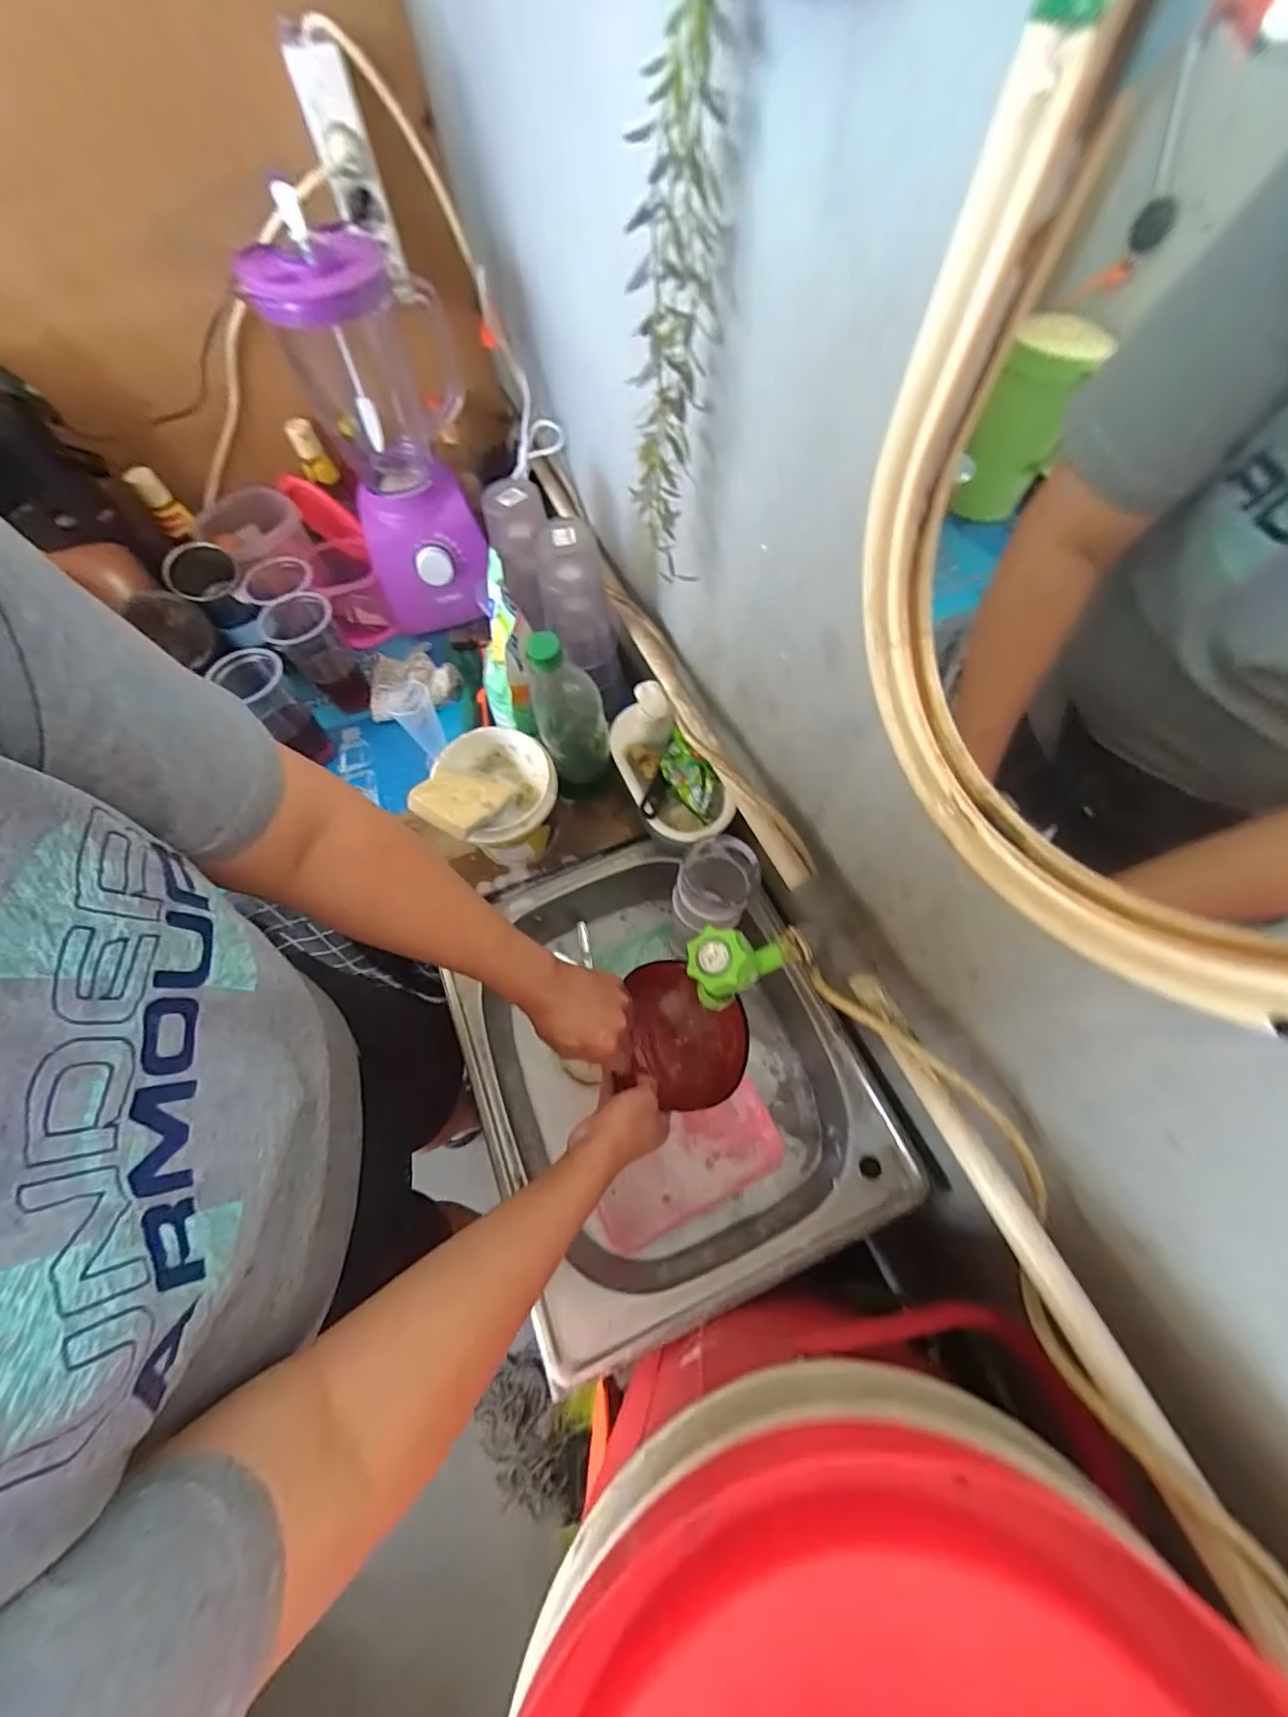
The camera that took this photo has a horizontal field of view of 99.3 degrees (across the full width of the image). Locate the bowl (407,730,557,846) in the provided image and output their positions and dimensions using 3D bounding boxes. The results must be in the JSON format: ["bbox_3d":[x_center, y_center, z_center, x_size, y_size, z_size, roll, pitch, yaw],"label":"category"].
[{"bbox_3d":[-0.171,-0.079,0.602,0.142,0.080,0.133,-1,63,1],"label":"bowl"}]

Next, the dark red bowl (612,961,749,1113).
[{"bbox_3d":[0.048,0.195,0.602,0.128,0.057,0.145,2,63,2],"label":"dark red bowl"}]

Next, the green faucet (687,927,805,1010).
[{"bbox_3d":[0.081,0.086,0.430,0.093,0.095,0.045,-9,63,-3],"label":"green faucet"}]

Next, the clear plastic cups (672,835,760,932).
[{"bbox_3d":[0.079,0.032,0.617,0.083,0.066,0.099,30,68,15],"label":"clear plastic cups"}]

